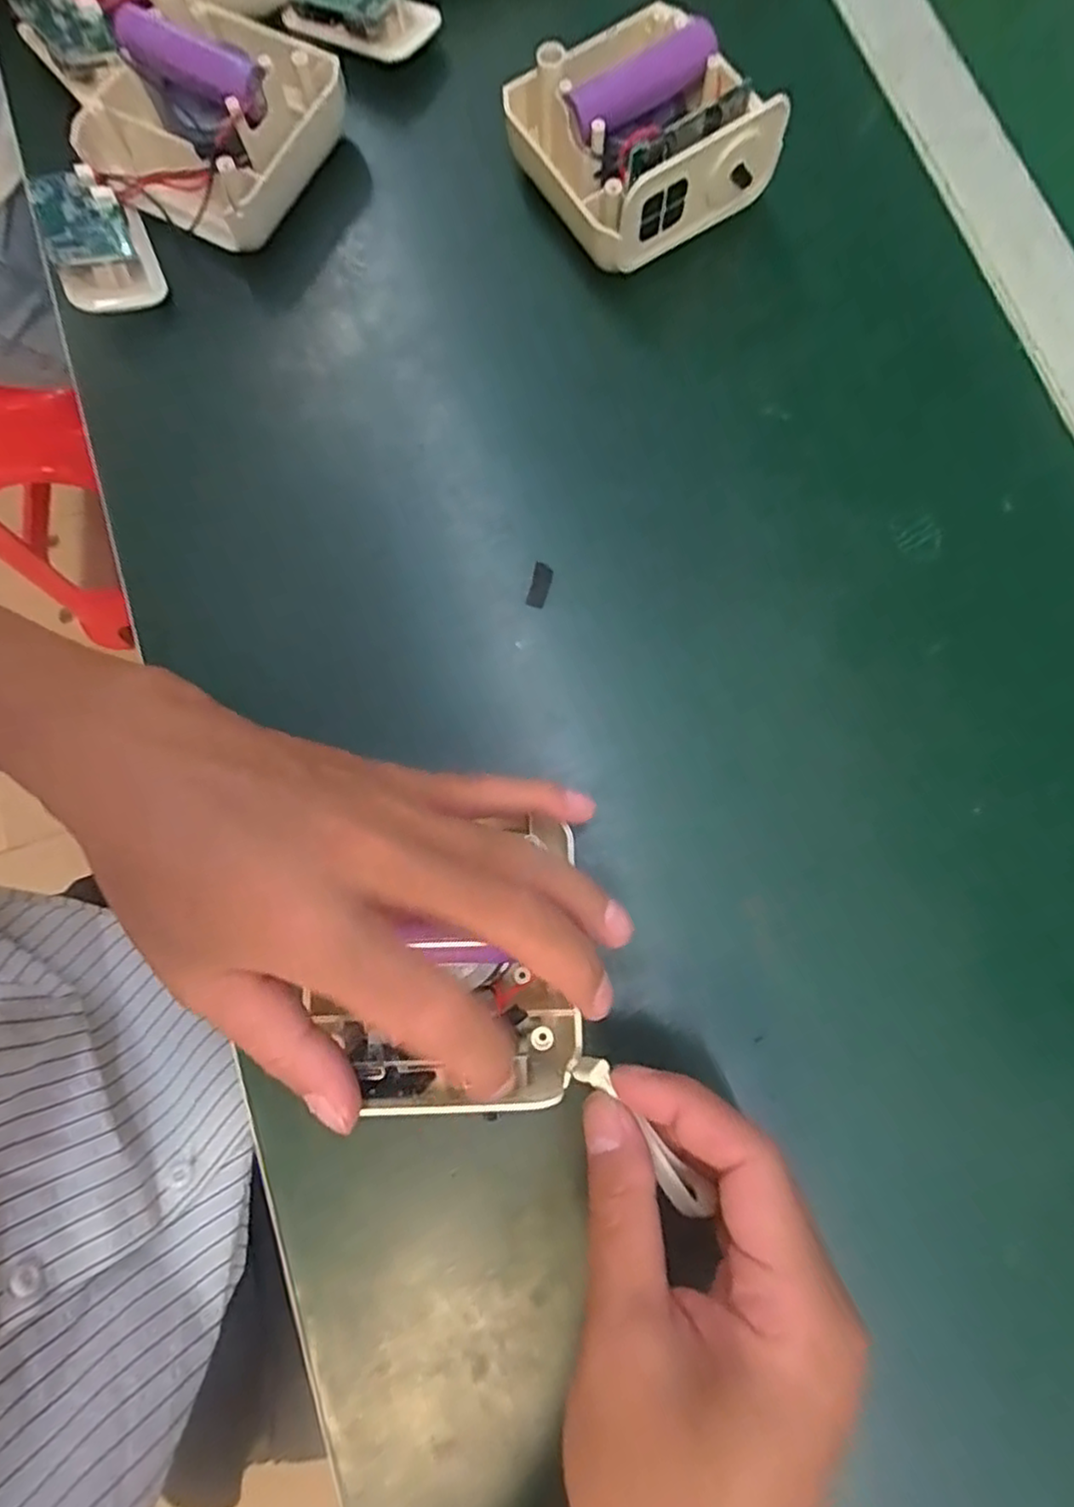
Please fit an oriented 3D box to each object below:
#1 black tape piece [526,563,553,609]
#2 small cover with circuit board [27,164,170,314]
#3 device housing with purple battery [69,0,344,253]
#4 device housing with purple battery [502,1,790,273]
[{"bbox_3d":[0.001,-0.069,0.280,0.008,0.004,0.019,14,79,4],"label":"black tape piece"},{"bbox_3d":[-0.192,-0.224,0.301,0.038,0.023,0.060,-20,80,-3],"label":"small cover with circuit board"},{"bbox_3d":[-0.146,-0.283,0.301,0.090,0.050,0.093,27,80,7],"label":"device housing with purple battery"},{"bbox_3d":[0.040,-0.267,0.294,0.088,0.050,0.098,-29,80,-4],"label":"device housing with purple battery"}]

